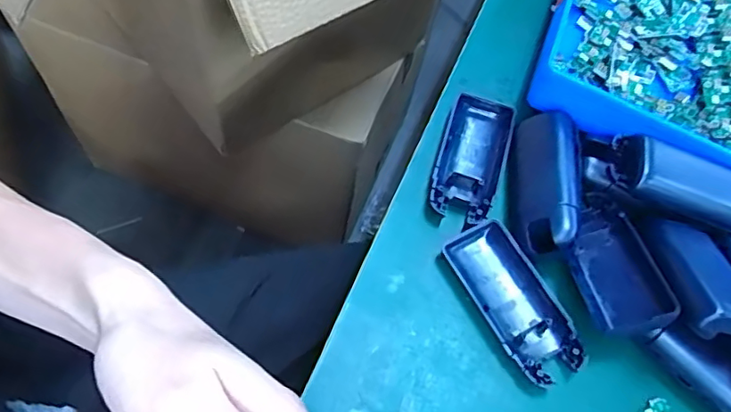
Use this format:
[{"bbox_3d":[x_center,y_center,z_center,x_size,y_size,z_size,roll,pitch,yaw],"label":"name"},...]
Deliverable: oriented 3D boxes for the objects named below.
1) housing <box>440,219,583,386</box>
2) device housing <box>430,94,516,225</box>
[{"bbox_3d":[0.092,0.058,0.355,0.043,0.012,0.102,-24,68,-19],"label":"housing"},{"bbox_3d":[0.075,-0.033,0.402,0.043,0.019,0.101,19,62,2],"label":"device housing"}]

